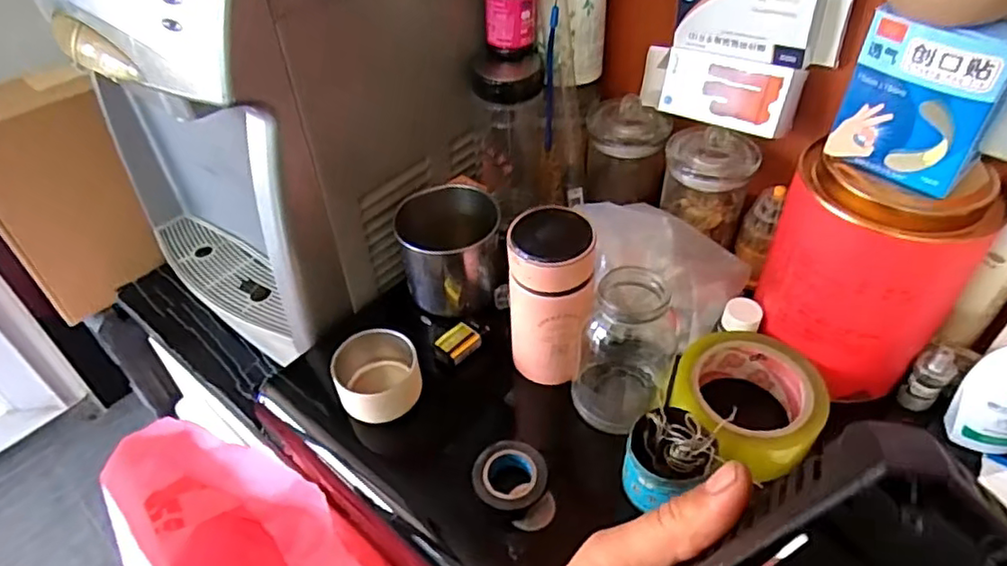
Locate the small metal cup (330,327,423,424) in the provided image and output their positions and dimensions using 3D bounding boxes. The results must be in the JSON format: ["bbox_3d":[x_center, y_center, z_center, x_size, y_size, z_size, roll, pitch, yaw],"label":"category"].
[{"bbox_3d":[-0.103,0.075,0.508,0.062,0.049,0.060,-1,43,1],"label":"small metal cup"}]

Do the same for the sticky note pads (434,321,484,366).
[{"bbox_3d":[-0.040,0.052,0.541,0.027,0.012,0.036,28,51,28],"label":"sticky note pads"}]

